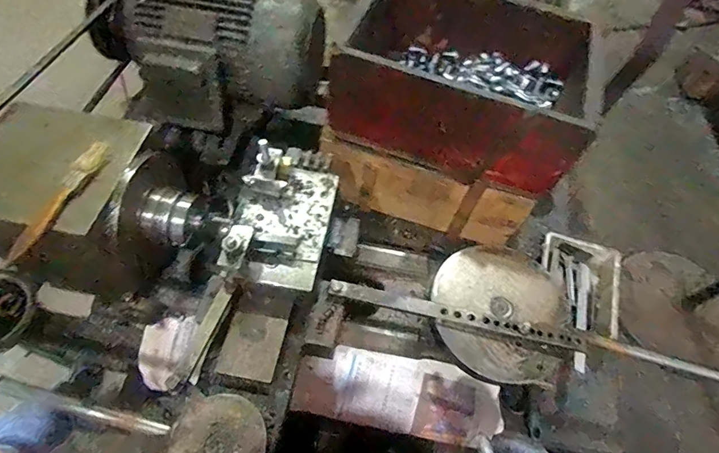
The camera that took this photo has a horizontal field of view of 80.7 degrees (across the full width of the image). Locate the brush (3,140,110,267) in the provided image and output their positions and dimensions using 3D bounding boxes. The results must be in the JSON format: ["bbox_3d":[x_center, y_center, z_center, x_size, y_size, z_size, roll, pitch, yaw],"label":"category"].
[{"bbox_3d":[-0.305,-0.029,0.427,0.021,0.013,0.149,17,58,6],"label":"brush"}]

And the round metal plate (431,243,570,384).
[{"bbox_3d":[0.187,0.110,0.566,0.174,0.013,0.176,2,58,-4],"label":"round metal plate"}]

